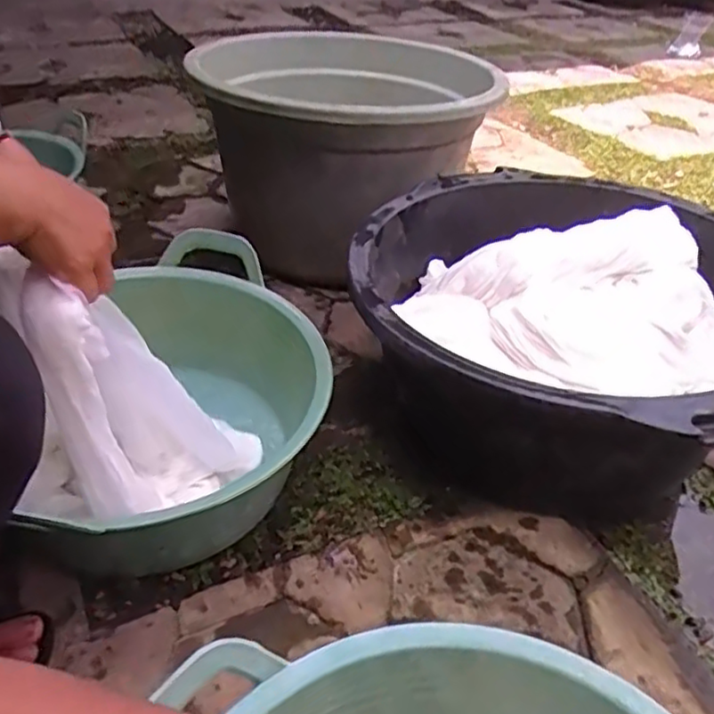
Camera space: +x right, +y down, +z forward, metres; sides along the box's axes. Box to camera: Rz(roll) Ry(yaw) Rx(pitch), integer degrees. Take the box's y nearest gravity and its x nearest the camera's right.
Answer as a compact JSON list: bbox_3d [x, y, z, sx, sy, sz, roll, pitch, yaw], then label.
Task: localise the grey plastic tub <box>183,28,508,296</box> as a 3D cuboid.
[{"bbox_3d":[-0.026,-0.393,1.226,0.527,0.310,0.574,2,38,-1],"label":"grey plastic tub"}]

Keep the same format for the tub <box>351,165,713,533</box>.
[{"bbox_3d":[0.253,-0.035,0.851,0.488,0.243,0.511,2,38,-1],"label":"tub"}]

